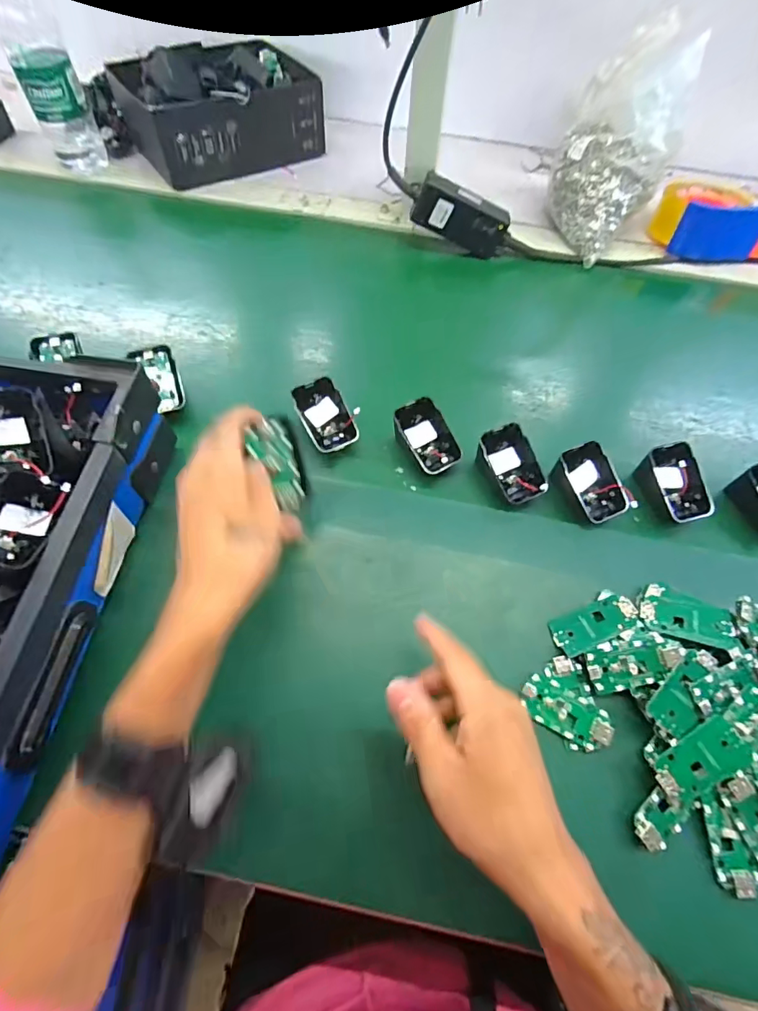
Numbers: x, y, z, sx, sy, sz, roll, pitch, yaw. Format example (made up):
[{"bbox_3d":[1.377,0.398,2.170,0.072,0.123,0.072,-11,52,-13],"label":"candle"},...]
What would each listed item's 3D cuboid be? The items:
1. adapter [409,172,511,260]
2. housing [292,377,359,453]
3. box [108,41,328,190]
[{"bbox_3d":[0.100,-0.350,0.578,0.115,0.054,0.024,20,61,-16],"label":"adapter"},{"bbox_3d":[-0.051,-0.083,0.446,0.042,0.030,0.061,-26,65,-17],"label":"housing"},{"bbox_3d":[-0.215,-0.553,0.669,0.248,0.087,0.153,-28,66,-17],"label":"box"}]

